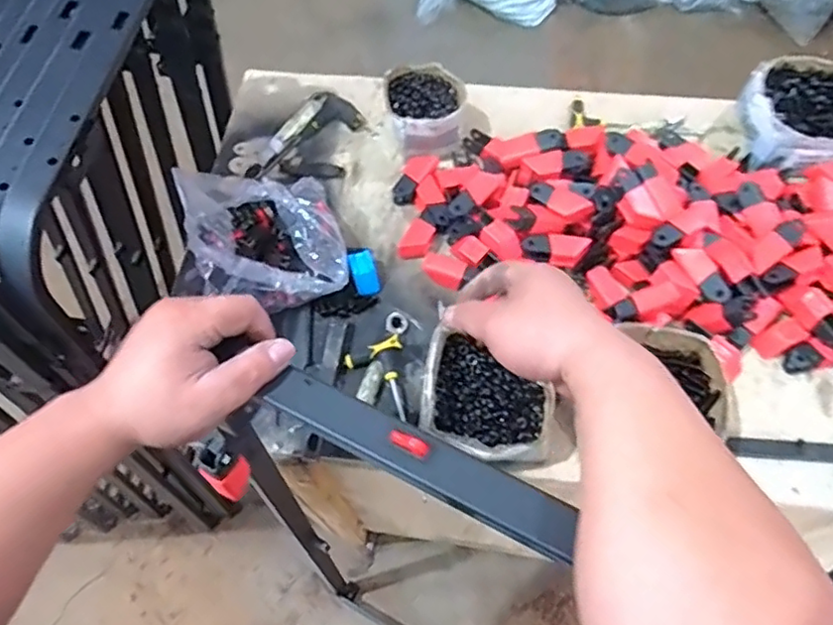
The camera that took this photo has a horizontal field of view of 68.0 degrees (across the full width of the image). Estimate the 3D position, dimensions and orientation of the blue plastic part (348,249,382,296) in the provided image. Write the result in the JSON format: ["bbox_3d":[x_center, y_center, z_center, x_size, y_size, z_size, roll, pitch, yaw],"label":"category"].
[{"bbox_3d":[-0.068,-0.053,0.809,0.033,0.026,0.057,-14,62,-6],"label":"blue plastic part"}]

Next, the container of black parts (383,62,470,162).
[{"bbox_3d":[0.015,-0.288,0.893,0.113,0.063,0.132,-10,61,-4],"label":"container of black parts"}]

